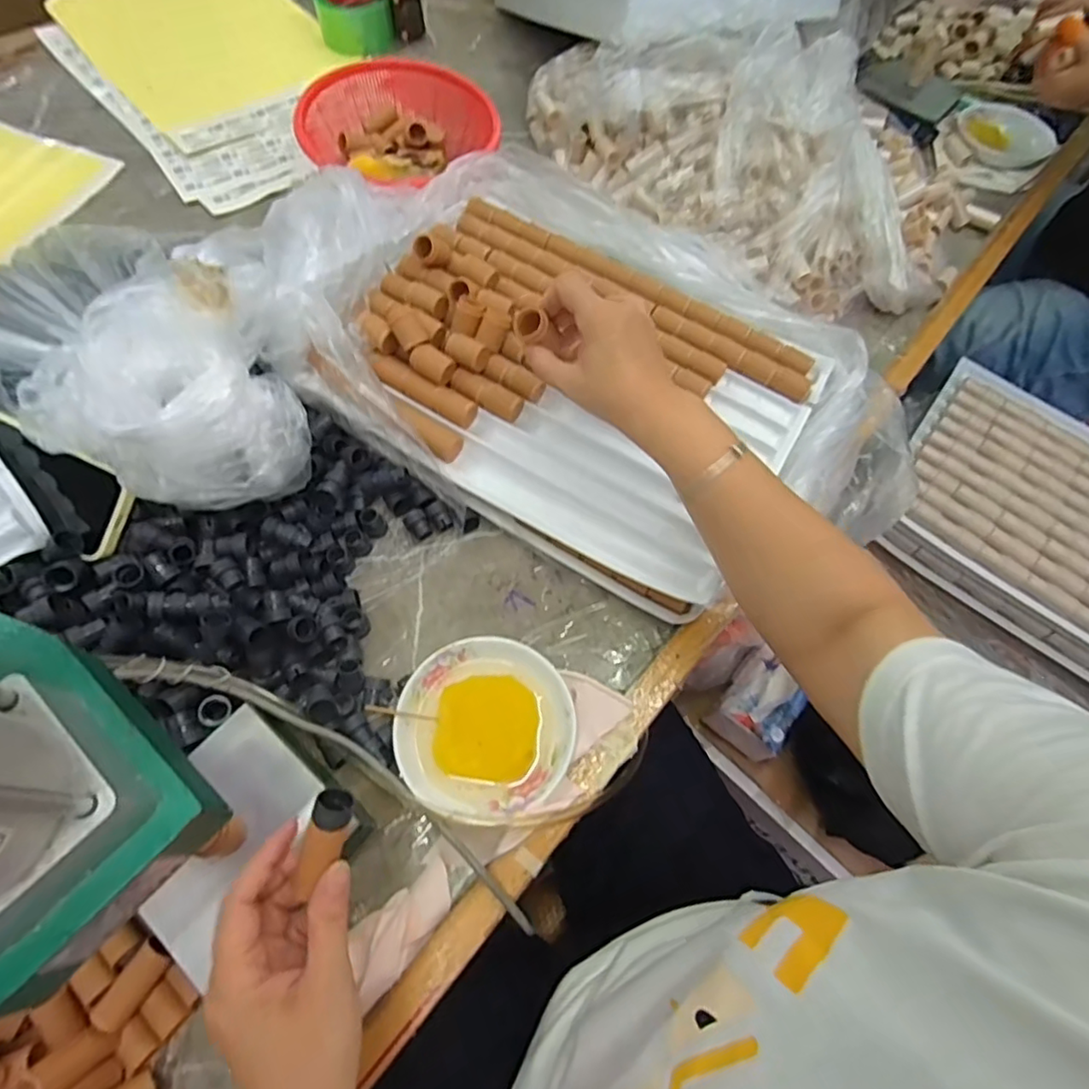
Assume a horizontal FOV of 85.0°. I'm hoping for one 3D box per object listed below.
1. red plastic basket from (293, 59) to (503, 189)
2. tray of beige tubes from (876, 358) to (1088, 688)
[{"bbox_3d":[-0.185,-0.490,0.729,0.225,0.082,0.209,1,64,-3],"label":"red plastic basket"},{"bbox_3d":[0.690,-0.017,0.775,0.441,0.078,0.319,39,68,15],"label":"tray of beige tubes"}]

